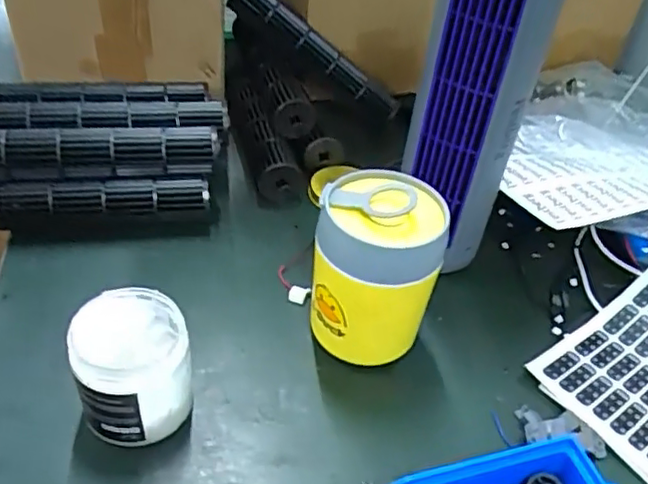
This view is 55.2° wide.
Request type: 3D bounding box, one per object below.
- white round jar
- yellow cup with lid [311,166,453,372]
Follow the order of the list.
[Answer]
[{"bbox_3d":[-0.126,0.087,0.419,0.069,0.085,0.075,4,42,-3],"label":"white round jar"},{"bbox_3d":[0.034,0.027,0.465,0.094,0.139,0.087,10,40,6],"label":"yellow cup with lid"}]

